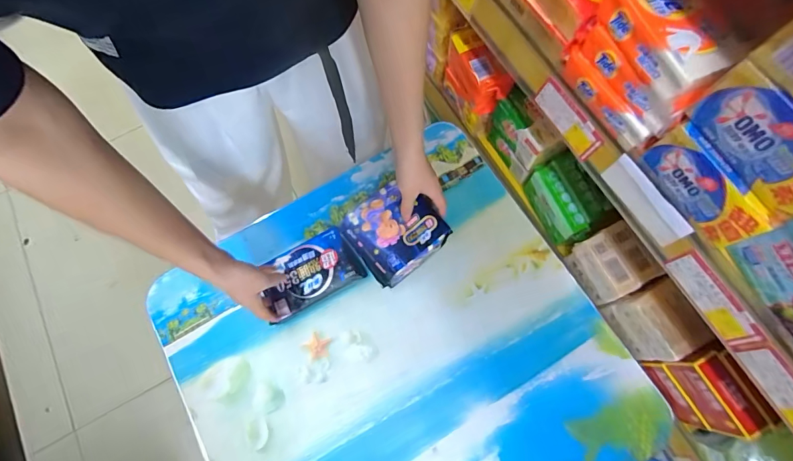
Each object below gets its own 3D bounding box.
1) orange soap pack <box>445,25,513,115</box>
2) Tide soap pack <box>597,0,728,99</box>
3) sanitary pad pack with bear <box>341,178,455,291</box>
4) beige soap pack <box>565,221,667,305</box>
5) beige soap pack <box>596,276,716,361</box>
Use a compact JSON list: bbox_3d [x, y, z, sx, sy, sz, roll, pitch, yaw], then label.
[{"bbox_3d":[0.126,-0.248,0.635,0.044,0.091,0.128,-28,74,-6],"label":"orange soap pack"},{"bbox_3d":[0.222,-0.176,0.334,0.052,0.033,0.128,-23,73,-5],"label":"Tide soap pack"},{"bbox_3d":[-0.003,0.003,0.582,0.124,0.051,0.117,-37,75,-9],"label":"sanitary pad pack with bear"},{"bbox_3d":[0.308,0.047,0.575,0.071,0.088,0.088,-27,74,-6],"label":"beige soap pack"},{"bbox_3d":[0.354,0.124,0.545,0.071,0.093,0.090,-29,74,-6],"label":"beige soap pack"}]

